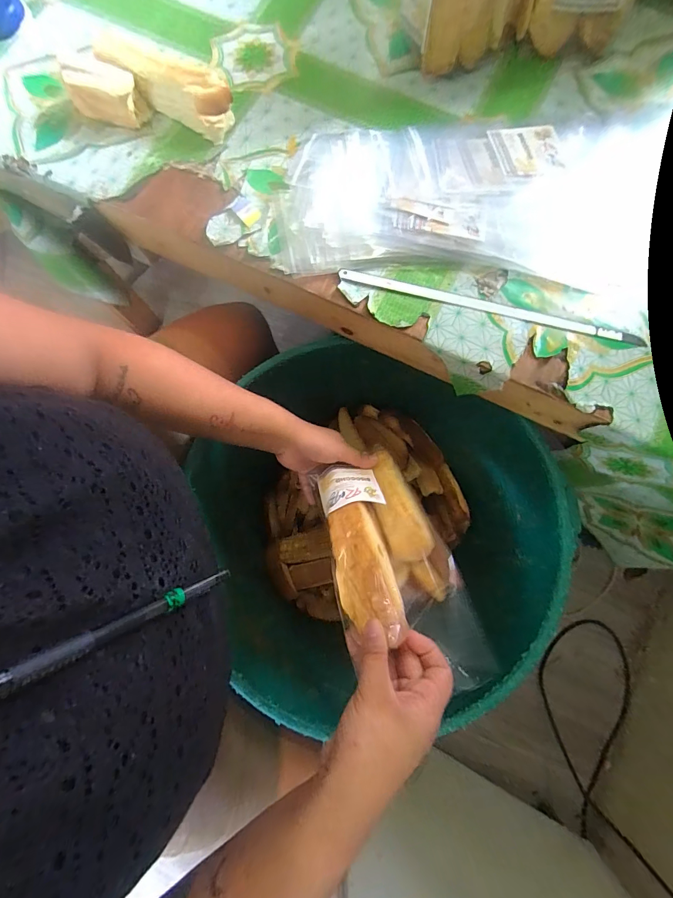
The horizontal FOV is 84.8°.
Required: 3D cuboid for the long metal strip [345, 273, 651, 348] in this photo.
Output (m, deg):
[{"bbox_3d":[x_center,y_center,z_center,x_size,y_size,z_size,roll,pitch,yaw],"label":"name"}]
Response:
[{"bbox_3d":[0.150,-0.141,0.364,0.295,0.004,0.016,14,79,2],"label":"long metal strip"}]

